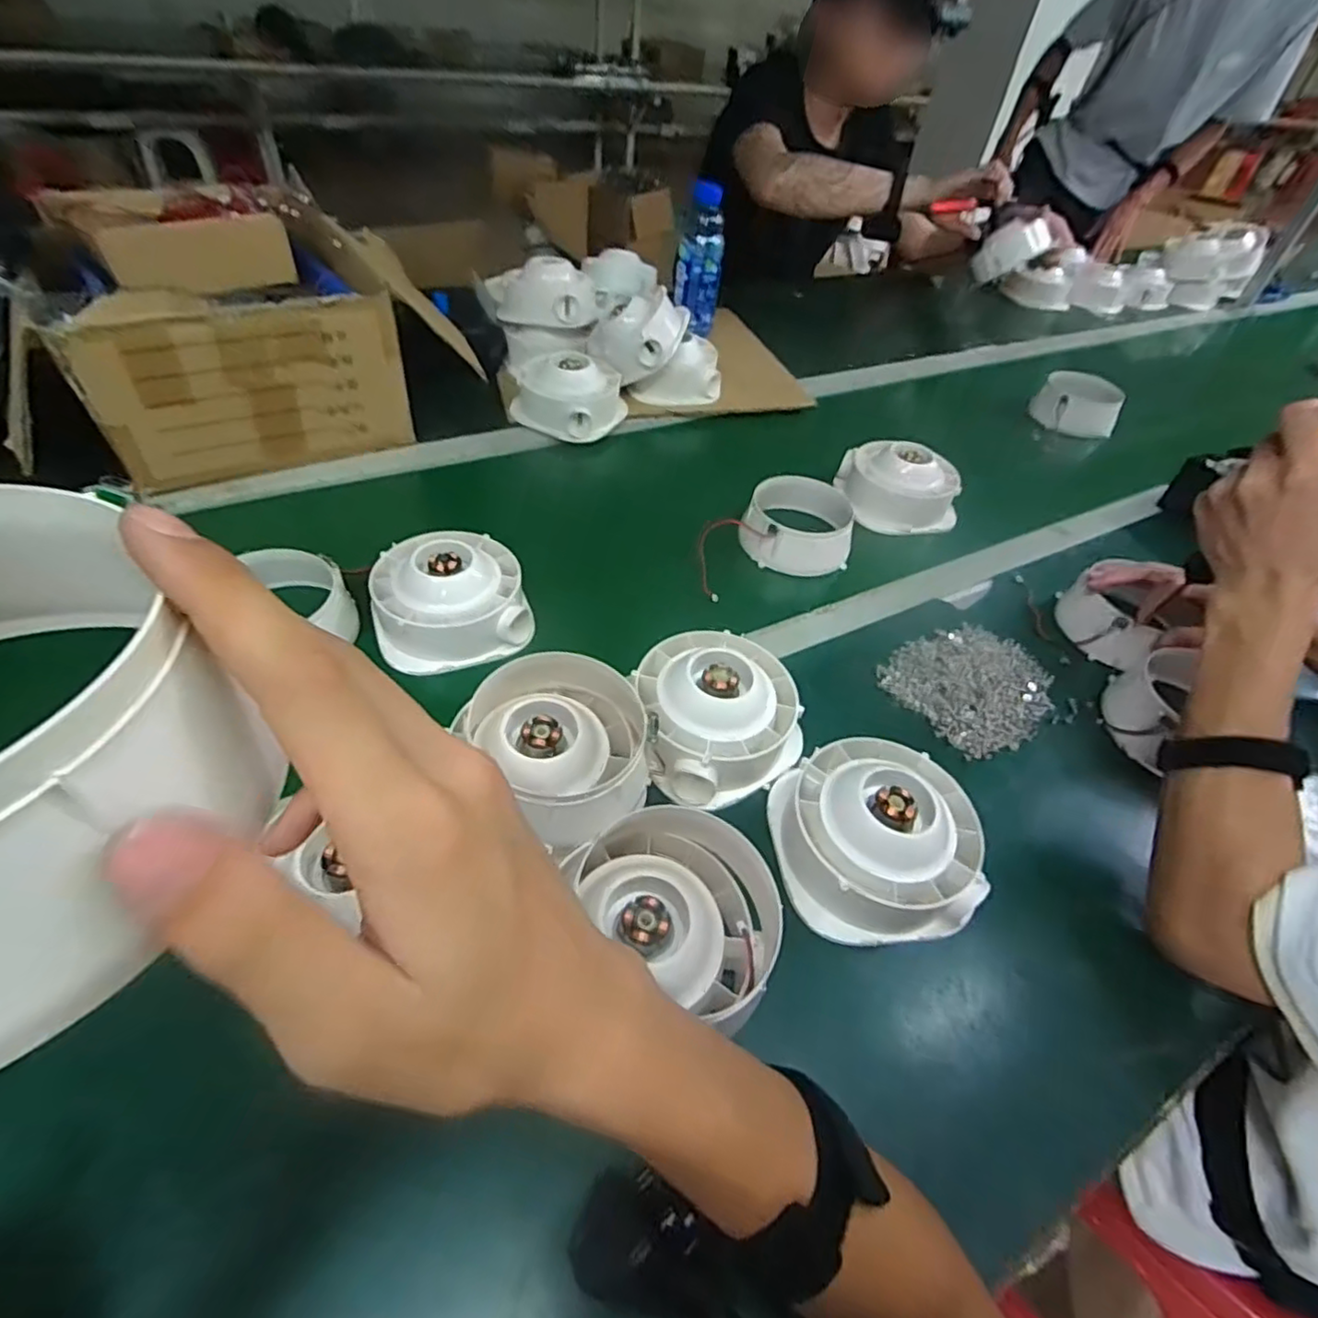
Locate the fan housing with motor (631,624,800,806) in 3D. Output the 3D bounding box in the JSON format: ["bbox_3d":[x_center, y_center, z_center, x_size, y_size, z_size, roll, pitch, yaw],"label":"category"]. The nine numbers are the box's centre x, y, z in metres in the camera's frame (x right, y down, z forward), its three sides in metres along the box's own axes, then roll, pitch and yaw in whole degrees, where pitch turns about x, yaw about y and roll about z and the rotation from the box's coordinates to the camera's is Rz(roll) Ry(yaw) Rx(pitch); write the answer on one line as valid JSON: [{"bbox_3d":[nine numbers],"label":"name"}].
[{"bbox_3d":[0.042,0.038,0.515,0.132,0.068,0.131,3,48,-3],"label":"fan housing with motor"}]

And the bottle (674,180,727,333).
[{"bbox_3d":[0.065,-0.631,1.021,0.070,0.188,0.079,6,48,-1],"label":"bottle"}]

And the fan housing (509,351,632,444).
[{"bbox_3d":[-0.118,-0.352,0.849,0.125,0.071,0.116,29,51,19],"label":"fan housing"}]

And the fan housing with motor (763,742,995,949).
[{"bbox_3d":[0.155,0.119,0.455,0.131,0.065,0.129,3,48,-3],"label":"fan housing with motor"}]

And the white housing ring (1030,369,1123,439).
[{"bbox_3d":[0.655,-0.404,1.010,0.116,0.069,0.092,11,48,4],"label":"white housing ring"}]

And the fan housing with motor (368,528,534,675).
[{"bbox_3d":[-0.193,-0.060,0.589,0.129,0.066,0.126,-16,52,-20],"label":"fan housing with motor"}]

